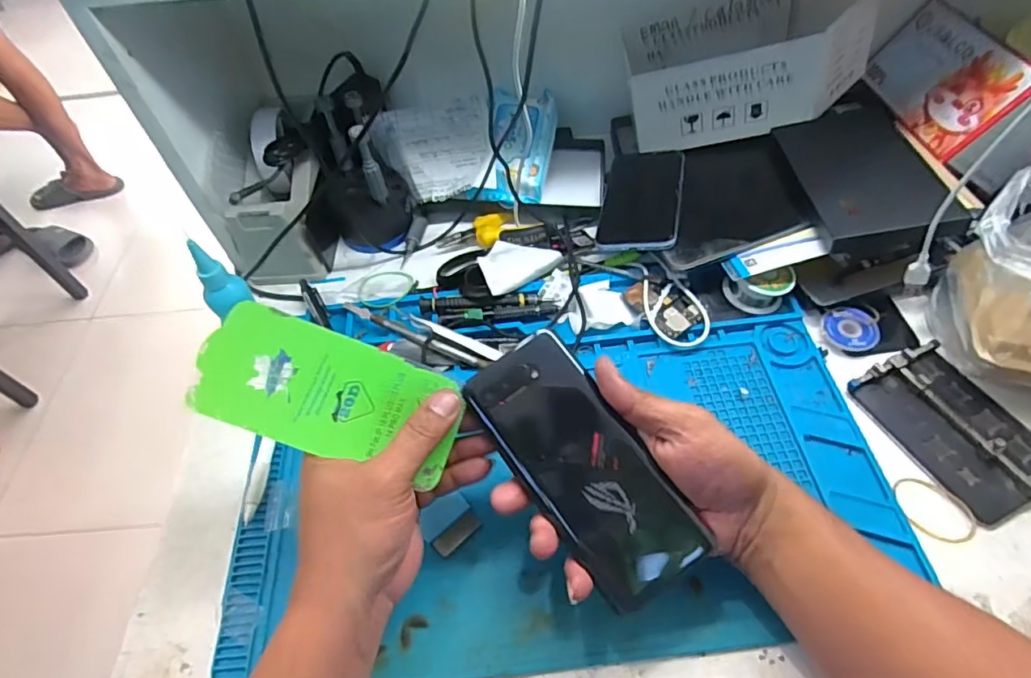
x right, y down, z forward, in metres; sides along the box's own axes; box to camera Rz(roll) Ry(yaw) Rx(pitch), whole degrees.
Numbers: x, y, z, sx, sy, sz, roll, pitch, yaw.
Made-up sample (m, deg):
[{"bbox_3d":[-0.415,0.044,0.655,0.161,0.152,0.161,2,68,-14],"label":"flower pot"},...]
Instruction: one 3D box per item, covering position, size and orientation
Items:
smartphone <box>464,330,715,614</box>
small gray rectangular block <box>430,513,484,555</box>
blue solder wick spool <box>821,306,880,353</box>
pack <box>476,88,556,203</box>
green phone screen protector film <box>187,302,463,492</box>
[{"bbox_3d":[0.041,0.077,0.344,0.071,0.006,0.168,-35,78,-7],"label":"smartphone"},{"bbox_3d":[-0.041,0.141,0.403,0.036,0.004,0.015,-34,58,-19],"label":"small gray rectangular block"},{"bbox_3d":[0.290,-0.008,0.480,0.044,0.005,0.041,-2,54,3],"label":"blue solder wick spool"},{"bbox_3d":[0.004,-0.205,0.587,0.063,0.030,0.132,6,71,9],"label":"pack"},{"bbox_3d":[-0.112,0.034,0.344,0.155,0.007,0.073,22,69,-7],"label":"green phone screen protector film"}]

